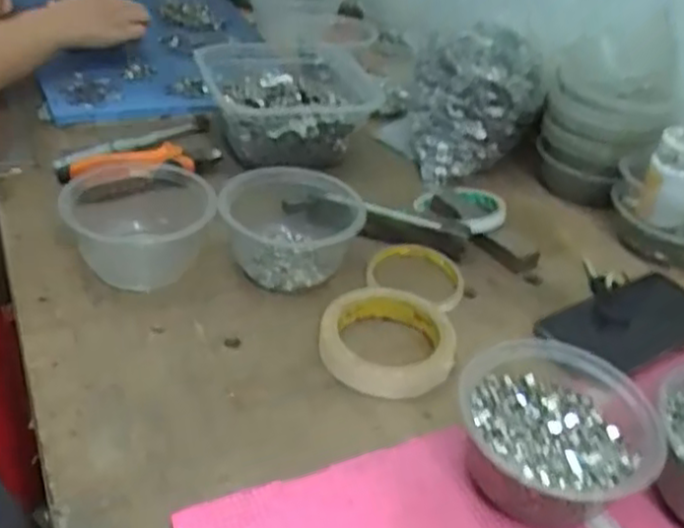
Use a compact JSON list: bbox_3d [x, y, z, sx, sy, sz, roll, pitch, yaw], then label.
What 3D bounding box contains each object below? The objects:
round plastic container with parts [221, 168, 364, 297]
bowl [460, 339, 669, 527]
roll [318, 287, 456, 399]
[{"bbox_3d":[-0.043,-0.035,0.610,0.109,0.062,0.118,4,37,-3],"label":"round plastic container with parts"},{"bbox_3d":[0.126,0.106,0.436,0.112,0.057,0.116,4,37,-3],"label":"bowl"},{"bbox_3d":[0.035,0.052,0.542,0.095,0.025,0.097,4,37,-3],"label":"roll"}]

